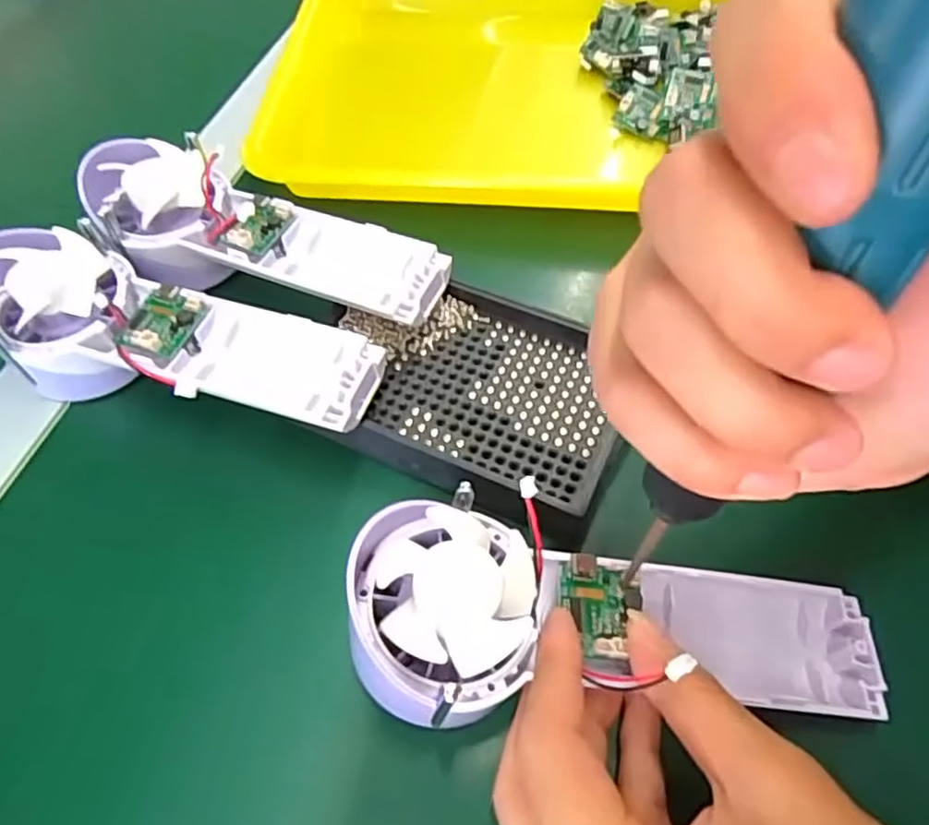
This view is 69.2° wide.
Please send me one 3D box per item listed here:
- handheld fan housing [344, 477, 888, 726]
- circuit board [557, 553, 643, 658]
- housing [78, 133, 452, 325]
[{"bbox_3d":[0.051,0.066,0.220,0.171,0.025,0.066,10,56,-13],"label":"handheld fan housing"},{"bbox_3d":[0.044,0.063,0.220,0.026,0.005,0.032,8,57,6],"label":"circuit board"},{"bbox_3d":[-0.090,-0.082,0.312,0.174,0.039,0.063,16,57,10],"label":"housing"}]

